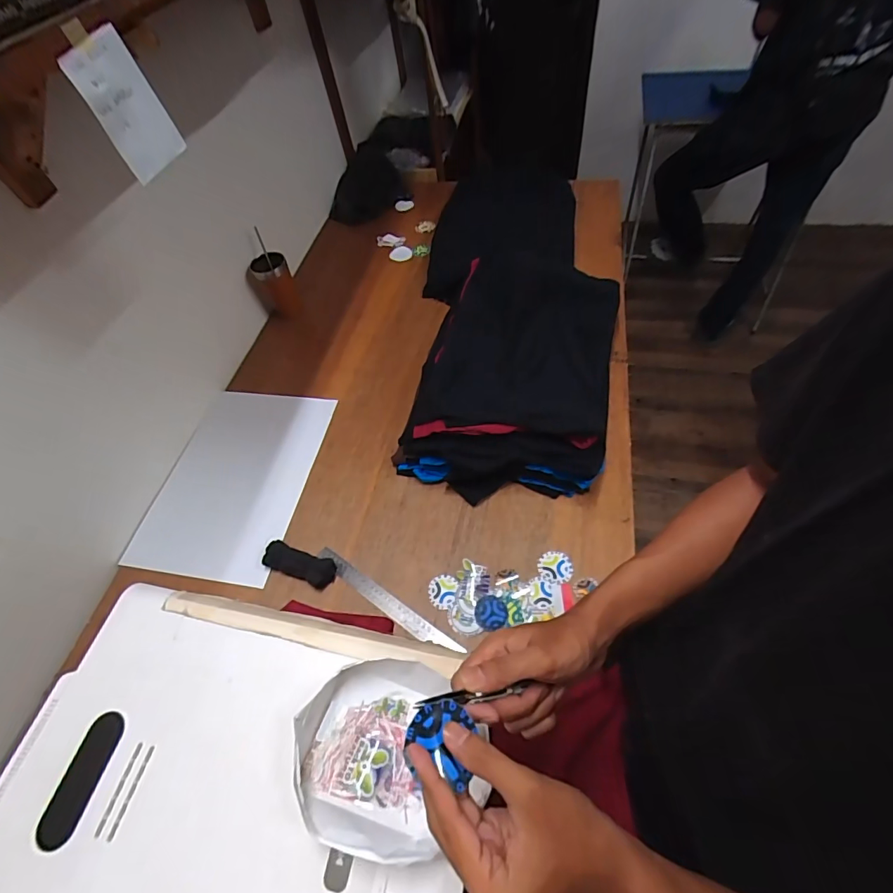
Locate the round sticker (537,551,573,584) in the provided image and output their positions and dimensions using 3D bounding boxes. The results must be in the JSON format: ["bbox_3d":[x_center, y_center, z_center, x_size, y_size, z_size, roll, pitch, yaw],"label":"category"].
[{"bbox_3d":[0.180,0.199,0.737,0.054,0.004,0.052,-3,55,4],"label":"round sticker"}]

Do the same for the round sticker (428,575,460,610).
[{"bbox_3d":[-0.007,0.237,0.729,0.049,0.004,0.052,-3,55,4],"label":"round sticker"}]

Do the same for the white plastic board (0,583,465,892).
[{"bbox_3d":[-0.233,0.378,0.463,0.499,0.017,0.396,8,58,10],"label":"white plastic board"}]

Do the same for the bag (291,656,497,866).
[{"bbox_3d":[-0.059,0.310,0.458,0.181,0.051,0.163,-5,57,1],"label":"bag"}]

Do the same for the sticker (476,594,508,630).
[{"bbox_3d":[0.071,0.262,0.703,0.049,0.005,0.052,-3,55,4],"label":"sticker"}]

